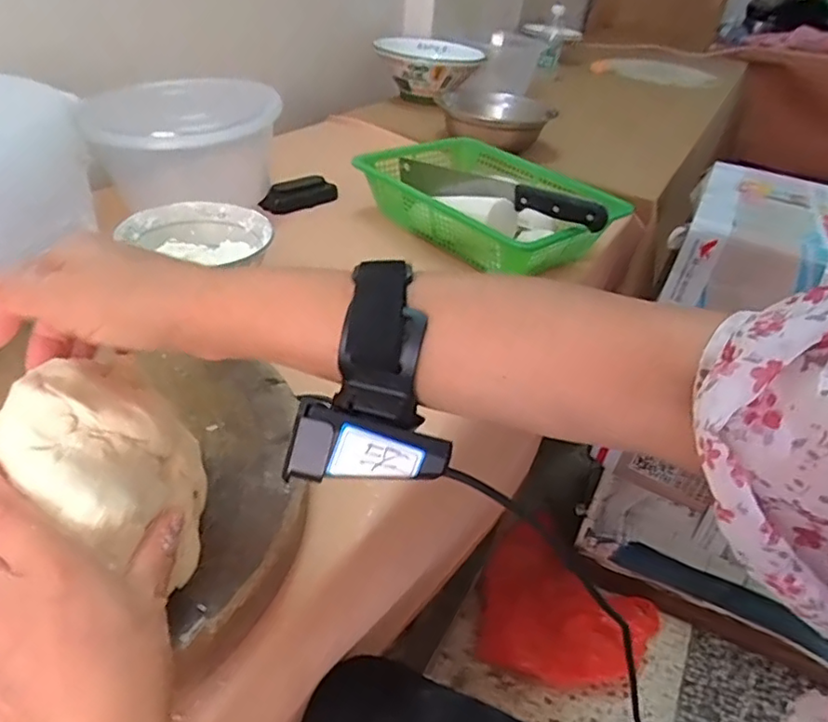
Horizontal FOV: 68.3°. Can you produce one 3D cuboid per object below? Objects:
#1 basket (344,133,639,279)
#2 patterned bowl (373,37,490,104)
[{"bbox_3d":[0.094,-0.201,0.783,0.311,0.079,0.231,32,43,31],"label":"basket"},{"bbox_3d":[0.027,-0.584,1.231,0.212,0.093,0.216,4,36,-3],"label":"patterned bowl"}]

